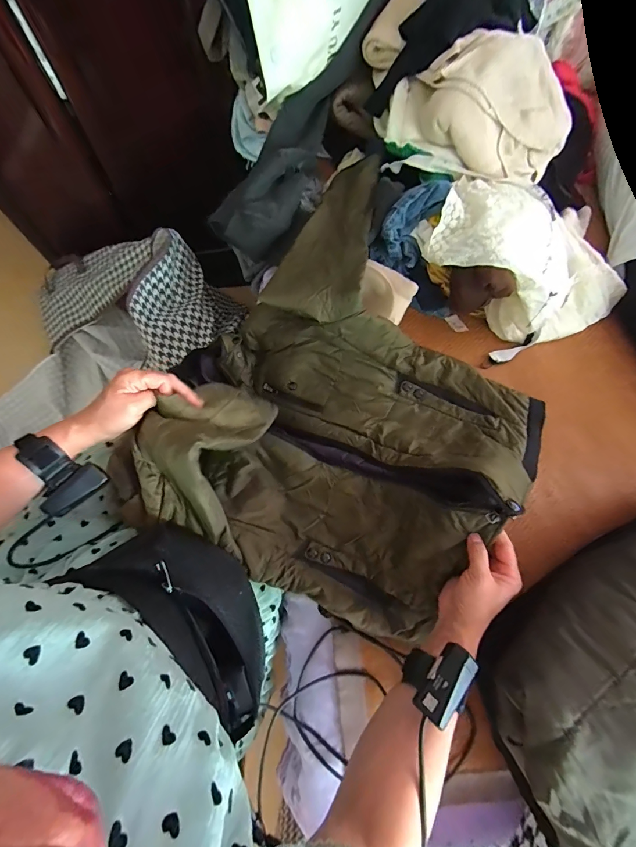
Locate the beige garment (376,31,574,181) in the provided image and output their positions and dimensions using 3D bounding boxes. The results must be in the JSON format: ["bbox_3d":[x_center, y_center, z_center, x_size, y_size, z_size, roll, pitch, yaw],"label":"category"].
[{"bbox_3d":[0.304,-0.587,0.665,0.350,0.120,0.281,19,73,5],"label":"beige garment"}]

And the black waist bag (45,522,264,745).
[{"bbox_3d":[-0.144,0.222,0.424,0.247,0.094,0.119,39,75,11],"label":"black waist bag"}]

